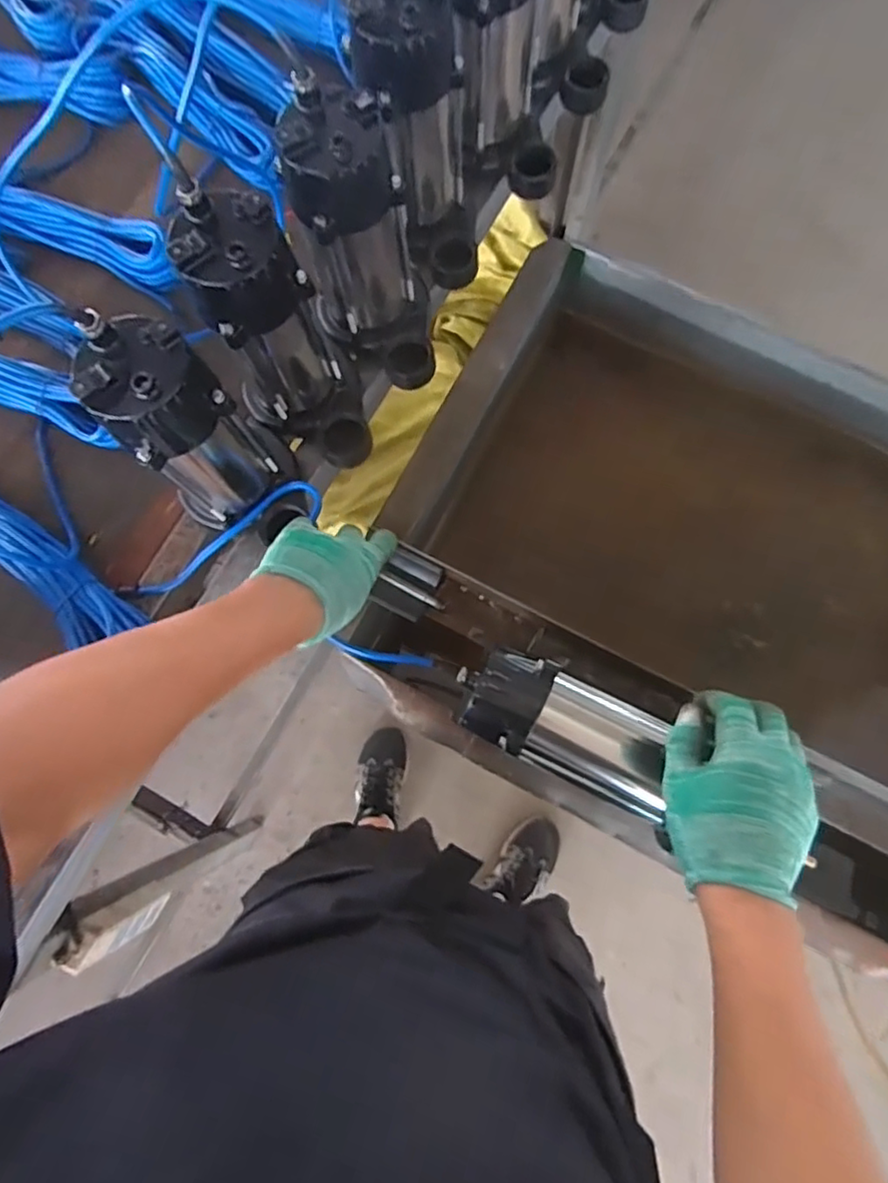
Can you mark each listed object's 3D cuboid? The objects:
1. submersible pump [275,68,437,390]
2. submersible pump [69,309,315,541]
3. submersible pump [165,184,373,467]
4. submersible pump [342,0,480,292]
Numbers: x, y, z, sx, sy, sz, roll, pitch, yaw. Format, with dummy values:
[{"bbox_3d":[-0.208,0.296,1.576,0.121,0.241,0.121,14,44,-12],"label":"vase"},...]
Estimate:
[{"bbox_3d":[-0.075,-0.313,0.584,0.116,0.220,0.137,-11,78,-1],"label":"submersible pump"},{"bbox_3d":[-0.208,-0.140,0.548,0.130,0.219,0.124,7,78,2],"label":"submersible pump"},{"bbox_3d":[-0.137,-0.229,0.572,0.149,0.235,0.102,30,80,7],"label":"submersible pump"},{"bbox_3d":[-0.014,-0.436,0.610,0.133,0.230,0.091,36,81,8],"label":"submersible pump"}]

